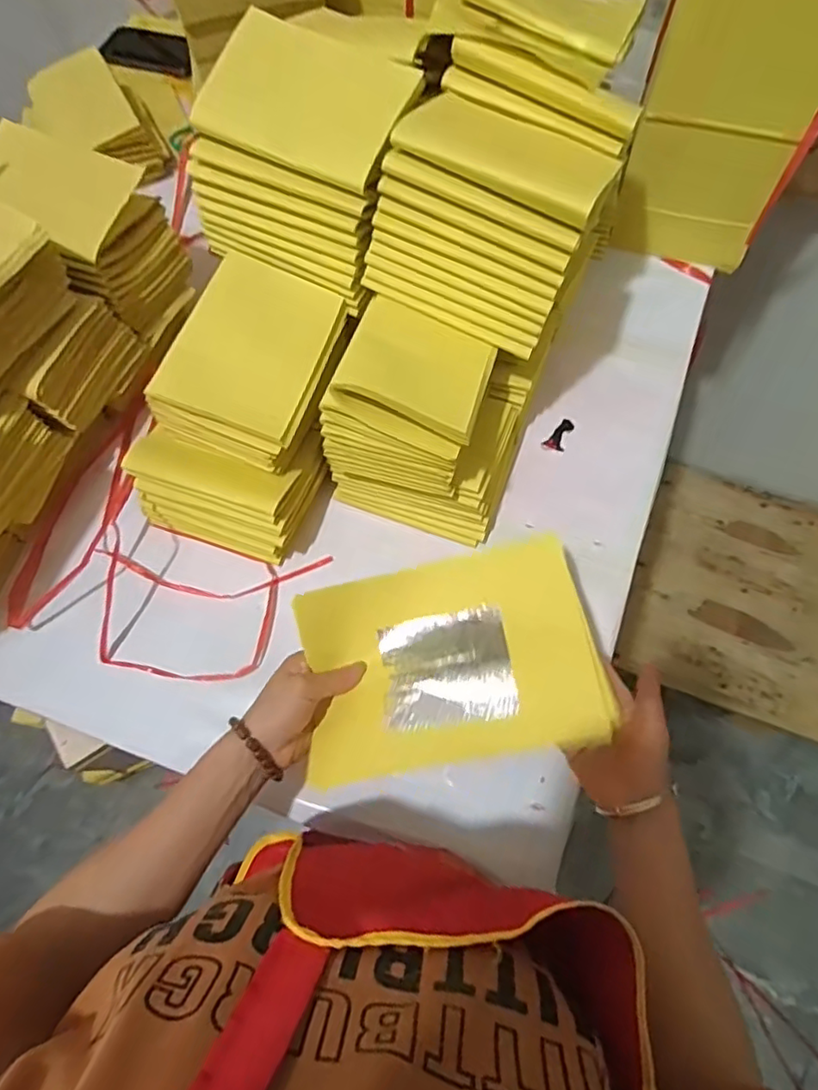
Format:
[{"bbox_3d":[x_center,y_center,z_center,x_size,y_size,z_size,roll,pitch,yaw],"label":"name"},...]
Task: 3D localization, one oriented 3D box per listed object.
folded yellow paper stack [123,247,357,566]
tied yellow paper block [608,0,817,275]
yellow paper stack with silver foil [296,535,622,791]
[{"bbox_3d":[-0.158,-0.129,0.582,0.158,0.159,0.222,21,70,11],"label":"folded yellow paper stack"},{"bbox_3d":[0.351,-0.496,0.630,0.168,0.343,0.220,18,70,10],"label":"tied yellow paper block"},{"bbox_3d":[0.030,0.091,0.481,0.224,0.028,0.156,-12,71,5],"label":"yellow paper stack with silver foil"}]

